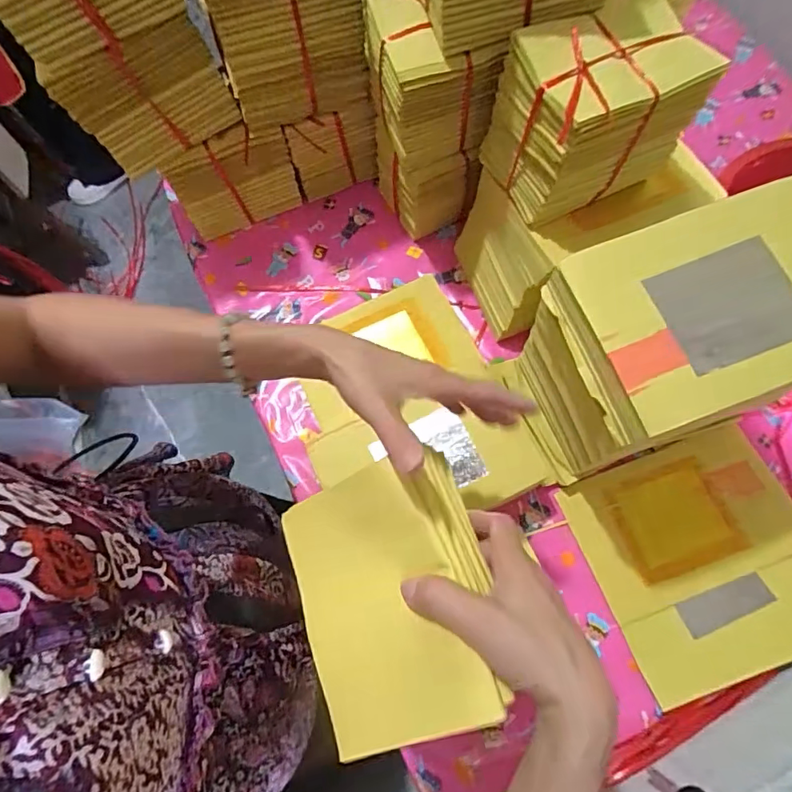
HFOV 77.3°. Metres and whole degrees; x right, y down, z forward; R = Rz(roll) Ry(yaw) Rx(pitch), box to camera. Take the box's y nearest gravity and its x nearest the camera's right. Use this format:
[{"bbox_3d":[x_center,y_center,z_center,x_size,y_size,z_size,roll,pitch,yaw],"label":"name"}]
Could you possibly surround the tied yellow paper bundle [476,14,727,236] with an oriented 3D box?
[{"bbox_3d":[0.195,-0.287,0.505,0.167,0.134,0.126,-27,73,-6],"label":"tied yellow paper bundle"}]

